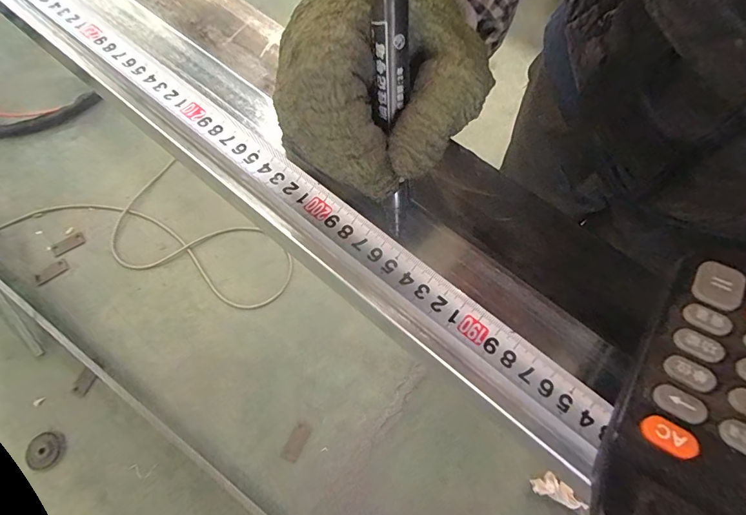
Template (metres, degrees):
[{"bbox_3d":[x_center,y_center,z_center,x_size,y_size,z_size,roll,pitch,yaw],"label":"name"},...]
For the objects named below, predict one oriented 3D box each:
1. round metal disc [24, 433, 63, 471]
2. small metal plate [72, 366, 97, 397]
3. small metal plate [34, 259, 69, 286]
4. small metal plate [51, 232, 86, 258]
[{"bbox_3d":[-0.800,0.470,0.982,0.083,0.004,0.080,0,68,1],"label":"round metal disc"},{"bbox_3d":[-0.745,0.323,1.044,0.047,0.005,0.065,23,70,9],"label":"small metal plate"},{"bbox_3d":[-0.915,0.042,1.148,0.089,0.004,0.041,-36,72,-13],"label":"small metal plate"},{"bbox_3d":[-0.890,-0.038,1.180,0.085,0.009,0.041,-34,72,-12],"label":"small metal plate"}]

